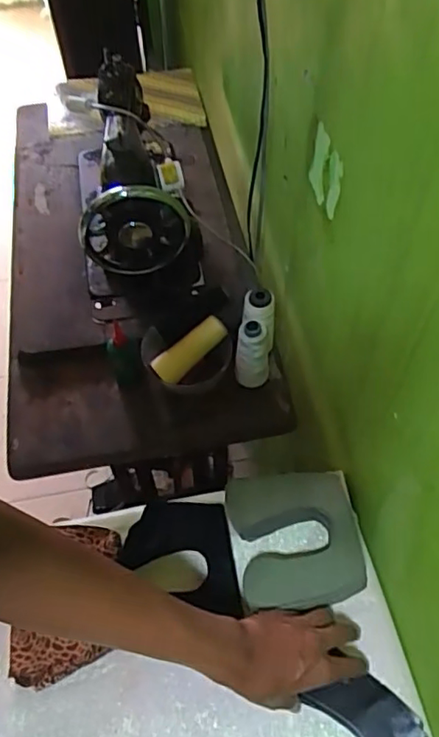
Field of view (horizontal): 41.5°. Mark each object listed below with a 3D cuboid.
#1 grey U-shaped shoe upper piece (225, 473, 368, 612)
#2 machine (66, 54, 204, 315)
[{"bbox_3d":[0.085,0.187,0.650,0.130,0.063,0.149,-10,54,-5],"label":"grey U-shaped shoe upper piece"},{"bbox_3d":[-0.144,-0.299,0.916,0.175,0.232,0.391,-9,56,-5],"label":"machine"}]

